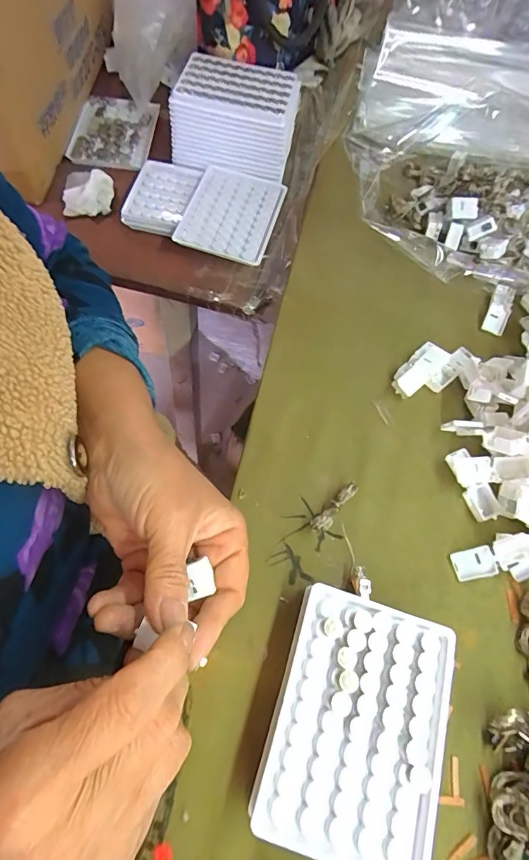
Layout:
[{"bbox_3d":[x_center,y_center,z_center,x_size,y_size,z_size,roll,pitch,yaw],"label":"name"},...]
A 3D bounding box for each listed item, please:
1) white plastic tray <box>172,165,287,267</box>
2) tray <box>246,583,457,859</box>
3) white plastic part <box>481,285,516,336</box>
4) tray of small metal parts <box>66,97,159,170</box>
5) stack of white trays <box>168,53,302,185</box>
[{"bbox_3d":[-0.037,-0.235,0.492,0.097,0.013,0.121,15,65,5],"label":"white plastic tray"},{"bbox_3d":[0.054,0.170,0.263,0.095,0.026,0.128,19,64,3],"label":"tray"},{"bbox_3d":[0.225,-0.115,0.433,0.021,0.010,0.049,21,84,11],"label":"white plastic part"},{"bbox_3d":[-0.187,-0.369,0.556,0.091,0.013,0.124,5,64,-4],"label":"tray of small metal parts"},{"bbox_3d":[-0.031,-0.349,0.514,0.132,0.076,0.095,15,61,2],"label":"stack of white trays"}]

